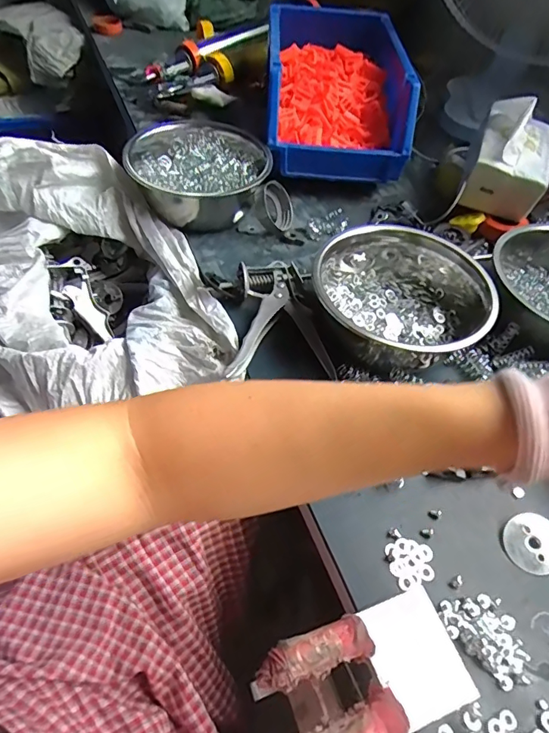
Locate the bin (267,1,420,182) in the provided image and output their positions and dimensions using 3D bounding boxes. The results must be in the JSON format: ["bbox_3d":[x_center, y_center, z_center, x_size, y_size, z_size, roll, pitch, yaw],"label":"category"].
[{"bbox_3d":[0.083,-0.393,0.683,0.189,0.143,0.287,3,50,-3],"label":"bin"}]

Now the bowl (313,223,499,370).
[{"bbox_3d":[0.130,-0.075,0.481,0.177,0.093,0.142,22,52,12],"label":"bowl"}]

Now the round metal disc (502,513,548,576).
[{"bbox_3d":[0.216,0.146,0.386,0.048,0.005,0.045,3,50,-3],"label":"round metal disc"}]

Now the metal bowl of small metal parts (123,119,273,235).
[{"bbox_3d":[-0.099,-0.247,0.602,0.170,0.075,0.141,-9,52,-12],"label":"metal bowl of small metal parts"}]

